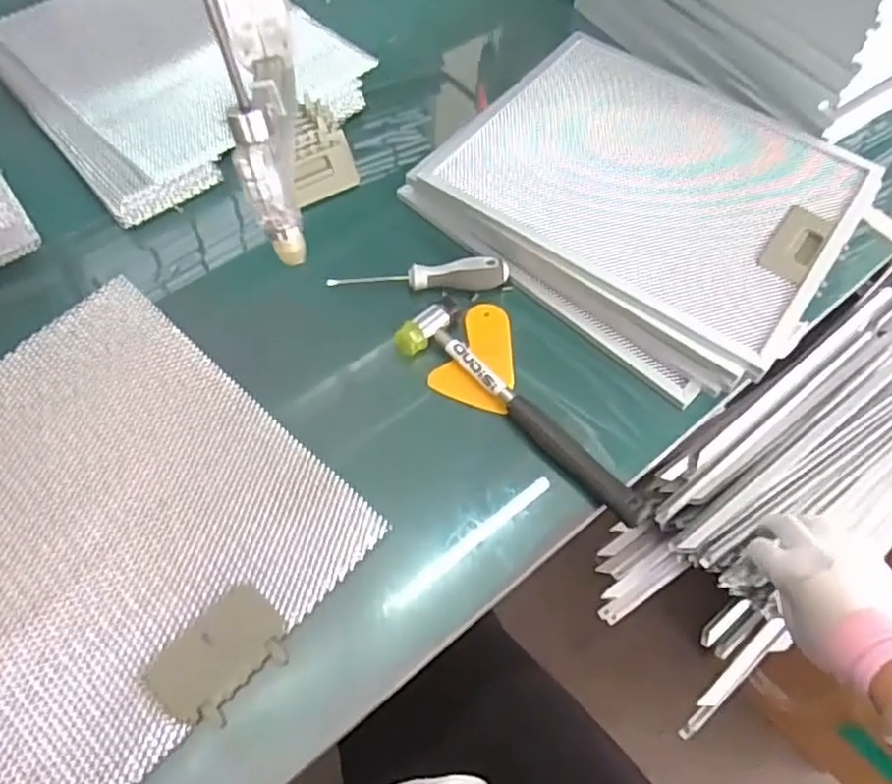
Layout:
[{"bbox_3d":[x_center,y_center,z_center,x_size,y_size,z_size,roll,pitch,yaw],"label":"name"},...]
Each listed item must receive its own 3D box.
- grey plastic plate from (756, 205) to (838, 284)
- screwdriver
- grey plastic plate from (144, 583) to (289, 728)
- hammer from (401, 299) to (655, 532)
[{"bbox_3d":[0.302,-0.128,0.588,0.038,0.004,0.086,34,64,16],"label":"grey plastic plate"},{"bbox_3d":[-0.023,-0.100,0.598,0.154,0.022,0.020,-4,60,-5],"label":"screwdriver"},{"bbox_3d":[-0.149,0.175,0.452,0.060,0.011,0.086,39,65,18],"label":"grey plastic plate"},{"bbox_3d":[0.062,0.015,0.543,0.240,0.021,0.056,41,66,19],"label":"hammer"}]

